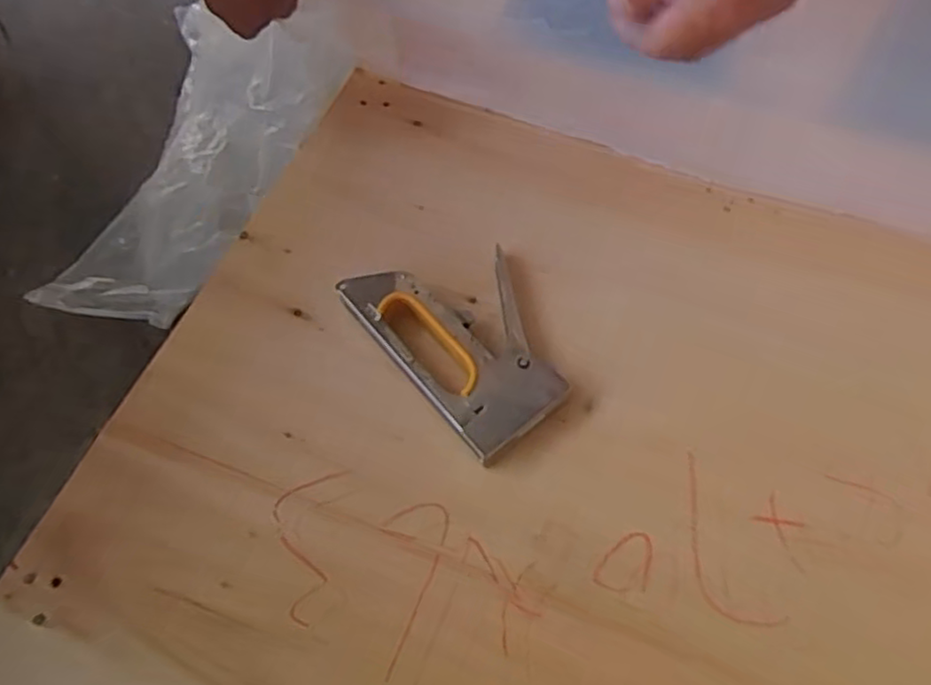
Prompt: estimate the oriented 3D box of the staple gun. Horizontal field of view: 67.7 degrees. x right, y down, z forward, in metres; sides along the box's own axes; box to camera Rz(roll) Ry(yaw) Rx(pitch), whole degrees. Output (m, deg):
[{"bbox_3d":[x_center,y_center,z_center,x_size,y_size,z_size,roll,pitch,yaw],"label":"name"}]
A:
[{"bbox_3d":[0.002,-0.007,0.503,0.110,0.026,0.167,-36,68,-14],"label":"staple gun"}]

